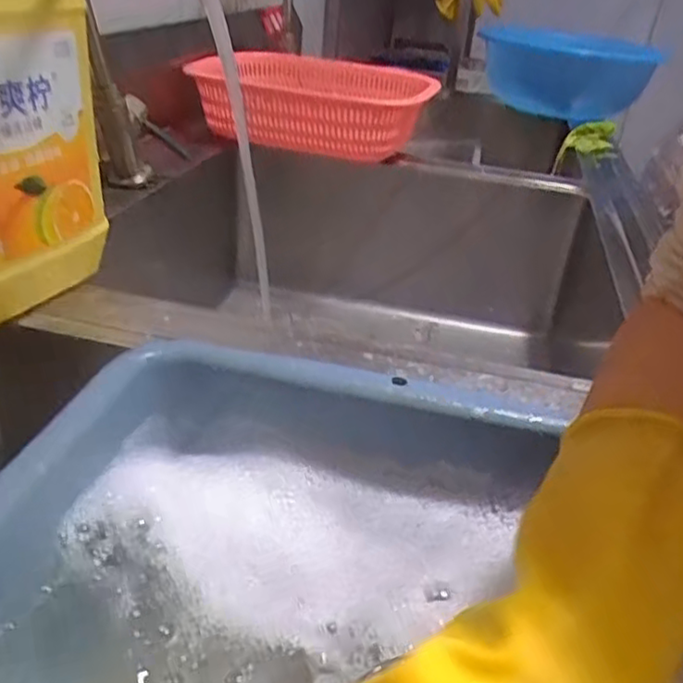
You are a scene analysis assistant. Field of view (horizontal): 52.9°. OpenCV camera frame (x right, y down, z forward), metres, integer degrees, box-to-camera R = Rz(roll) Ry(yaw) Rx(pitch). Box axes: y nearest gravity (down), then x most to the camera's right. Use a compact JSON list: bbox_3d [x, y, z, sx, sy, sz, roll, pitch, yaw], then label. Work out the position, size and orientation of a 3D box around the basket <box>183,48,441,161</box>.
[{"bbox_3d":[-0.035,-0.341,1.013,0.330,0.118,0.253,13,30,14],"label":"basket"}]

